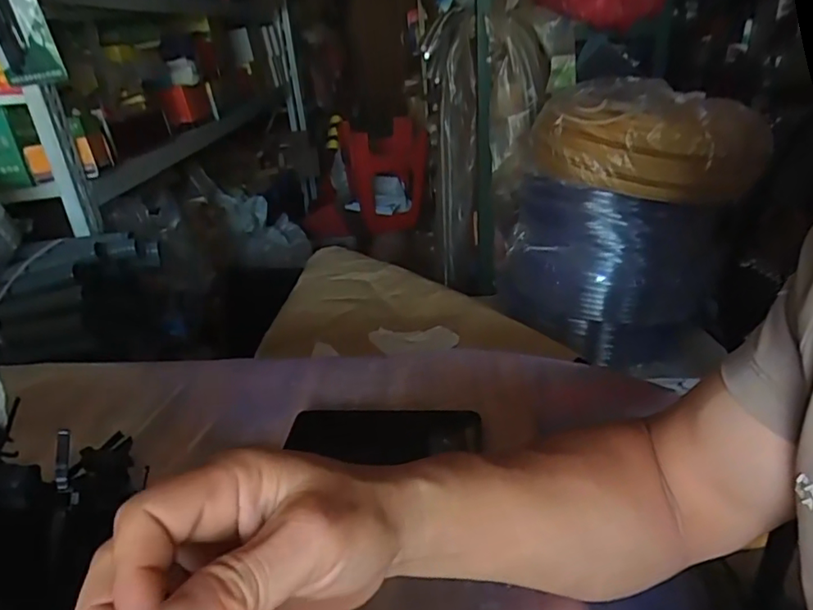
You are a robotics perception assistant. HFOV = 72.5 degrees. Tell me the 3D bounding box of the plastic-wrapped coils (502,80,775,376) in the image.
[{"bbox_3d":[0.362,-0.160,1.000,0.336,0.432,0.364,-3,26,2],"label":"plastic-wrapped coils"}]

